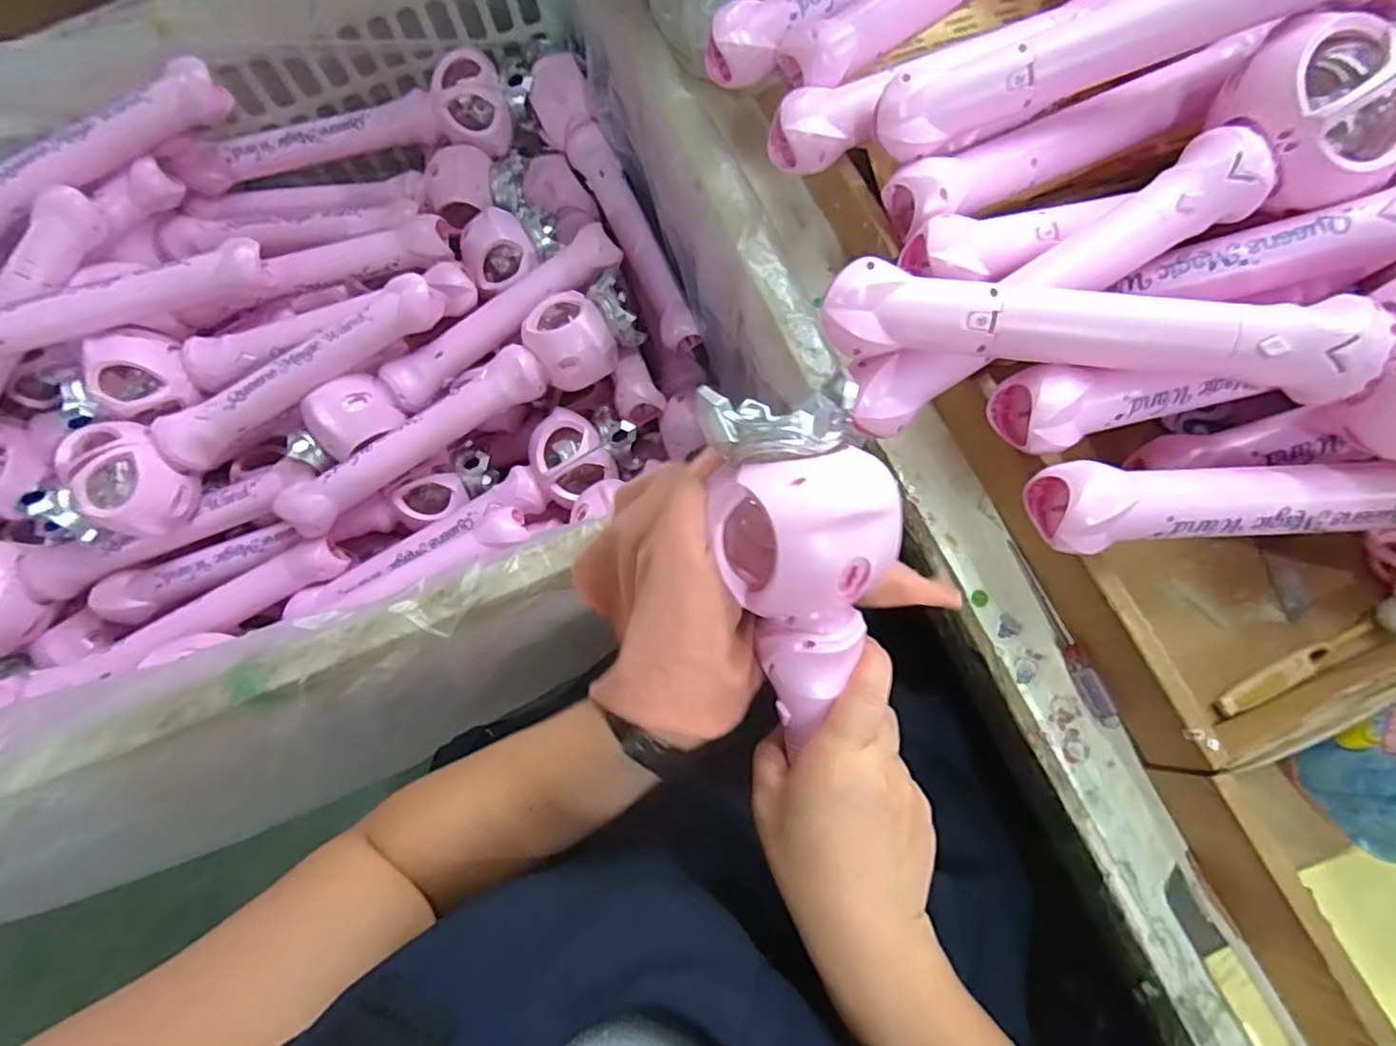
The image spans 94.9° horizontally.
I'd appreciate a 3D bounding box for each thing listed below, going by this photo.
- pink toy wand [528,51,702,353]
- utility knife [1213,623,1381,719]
[{"bbox_3d":[-0.084,-0.329,0.667,0.056,0.069,0.324,-27,88,-6],"label":"pink toy wand"},{"bbox_3d":[0.361,0.086,0.387,0.112,0.008,0.014,-26,74,-5],"label":"utility knife"}]

